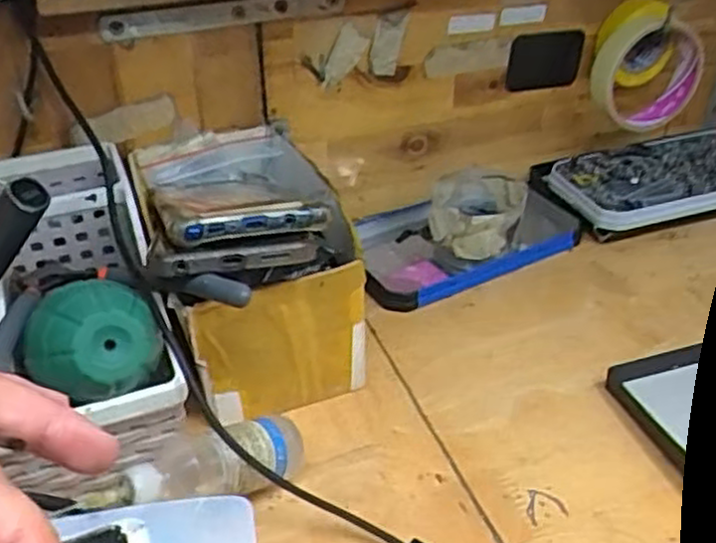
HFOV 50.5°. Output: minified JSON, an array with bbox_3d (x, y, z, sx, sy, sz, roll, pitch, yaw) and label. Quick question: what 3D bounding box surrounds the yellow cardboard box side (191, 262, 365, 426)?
[{"bbox_3d":[-0.039,0.044,0.412,0.090,0.094,0.006,-13,37,-15],"label":"yellow cardboard box side"}]

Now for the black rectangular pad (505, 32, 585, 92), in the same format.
[{"bbox_3d":[0.138,-0.155,0.561,0.056,0.042,0.005,-10,38,-12],"label":"black rectangular pad"}]

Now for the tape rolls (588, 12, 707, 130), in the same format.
[{"bbox_3d":[0.222,-0.149,0.561,0.094,0.092,0.027,-11,38,-12],"label":"tape rolls"}]

